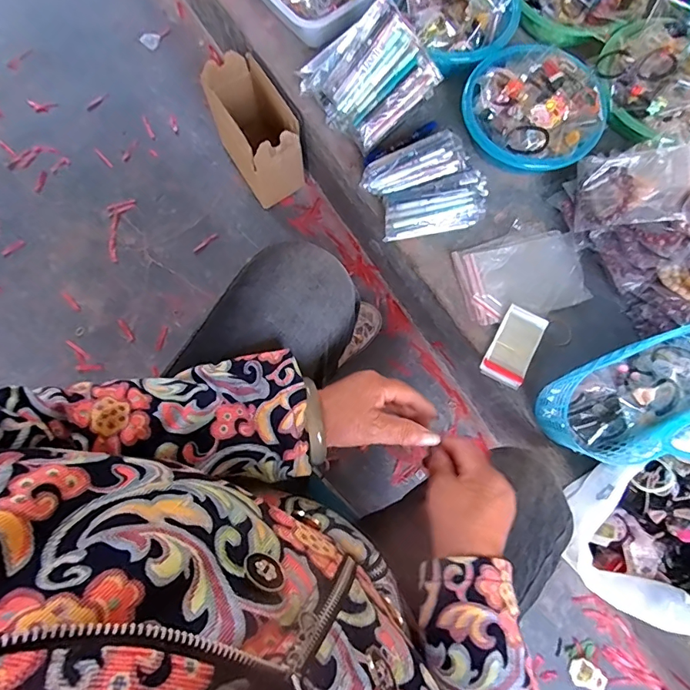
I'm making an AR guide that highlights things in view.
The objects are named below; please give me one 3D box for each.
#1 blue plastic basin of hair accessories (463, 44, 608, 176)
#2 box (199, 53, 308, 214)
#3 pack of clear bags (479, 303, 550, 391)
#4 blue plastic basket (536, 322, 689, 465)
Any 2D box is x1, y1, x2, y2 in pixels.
[{"bbox_3d":[0.306,-0.383,0.735,0.213,0.074,0.189,22,78,3],"label":"blue plastic basin of hair accessories"},{"bbox_3d":[-0.173,-0.420,0.882,0.118,0.169,0.211,-32,80,-8],"label":"box"},{"bbox_3d":[0.266,0.002,0.694,0.068,0.014,0.123,29,78,5],"label":"pack of clear bags"},{"bbox_3d":[0.422,0.073,0.607,0.271,0.144,0.160,-19,79,-6],"label":"blue plastic basket"}]

